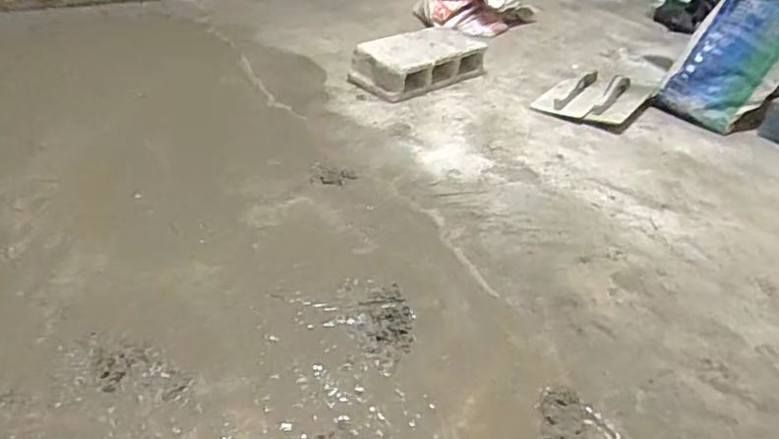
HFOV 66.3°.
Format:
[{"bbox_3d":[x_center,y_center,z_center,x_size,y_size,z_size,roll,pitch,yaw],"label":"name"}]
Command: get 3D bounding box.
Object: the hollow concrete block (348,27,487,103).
[{"bbox_3d":[0.089,-0.459,1.726,0.379,0.105,0.203,-24,46,-34],"label":"hollow concrete block"}]

